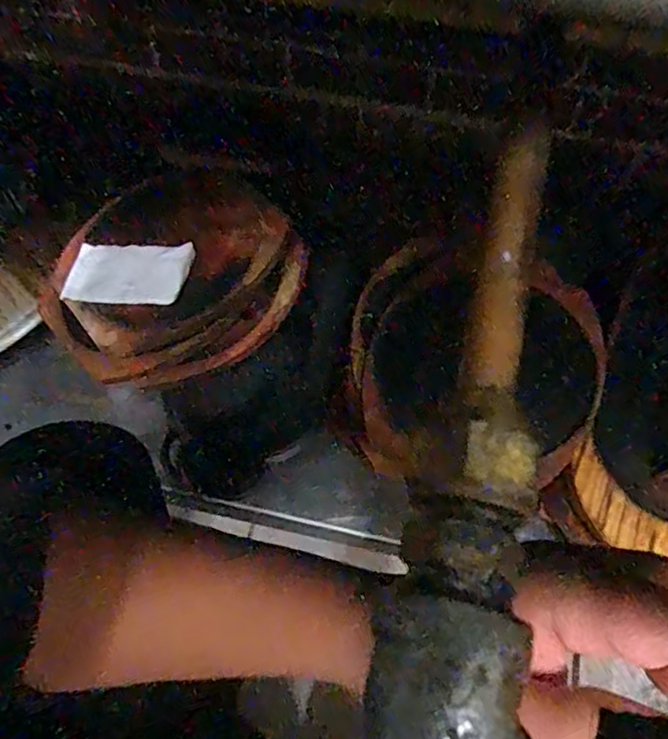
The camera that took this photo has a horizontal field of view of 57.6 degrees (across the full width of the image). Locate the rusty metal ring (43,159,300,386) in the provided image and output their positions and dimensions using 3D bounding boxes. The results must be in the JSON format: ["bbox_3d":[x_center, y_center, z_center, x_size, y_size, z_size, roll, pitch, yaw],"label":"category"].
[{"bbox_3d":[-0.165,-0.093,0.640,0.258,0.099,0.240,-28,66,-13],"label":"rusty metal ring"}]

